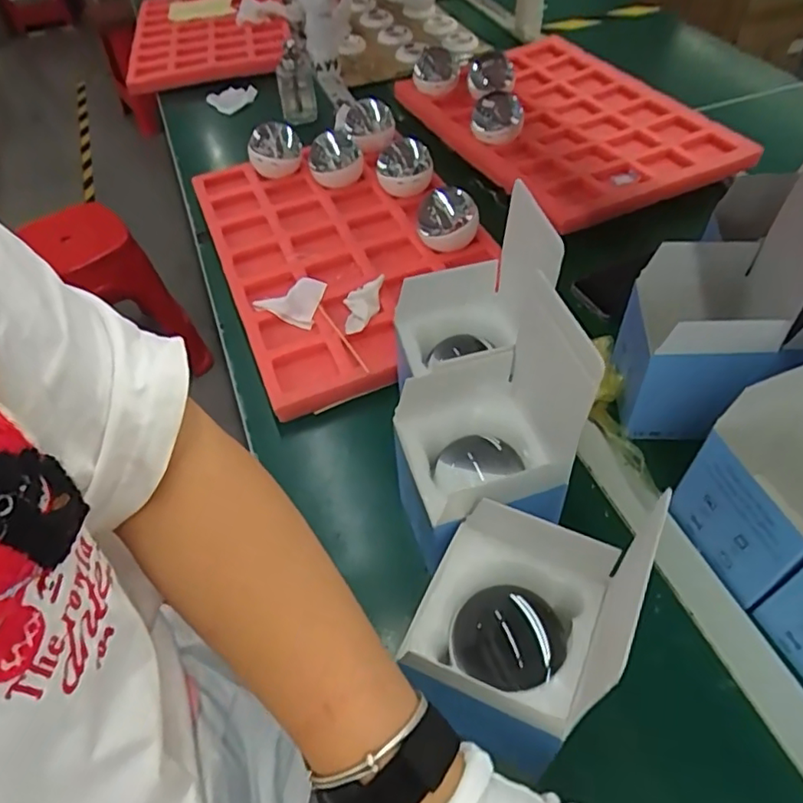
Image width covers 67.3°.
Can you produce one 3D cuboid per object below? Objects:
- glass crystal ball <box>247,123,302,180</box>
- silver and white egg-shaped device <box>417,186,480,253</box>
[{"bbox_3d":[-0.182,-0.358,0.873,0.075,0.086,0.082,-2,50,3],"label":"glass crystal ball"},{"bbox_3d":[0.057,-0.230,0.746,0.075,0.070,0.078,-2,50,3],"label":"silver and white egg-shaped device"}]

